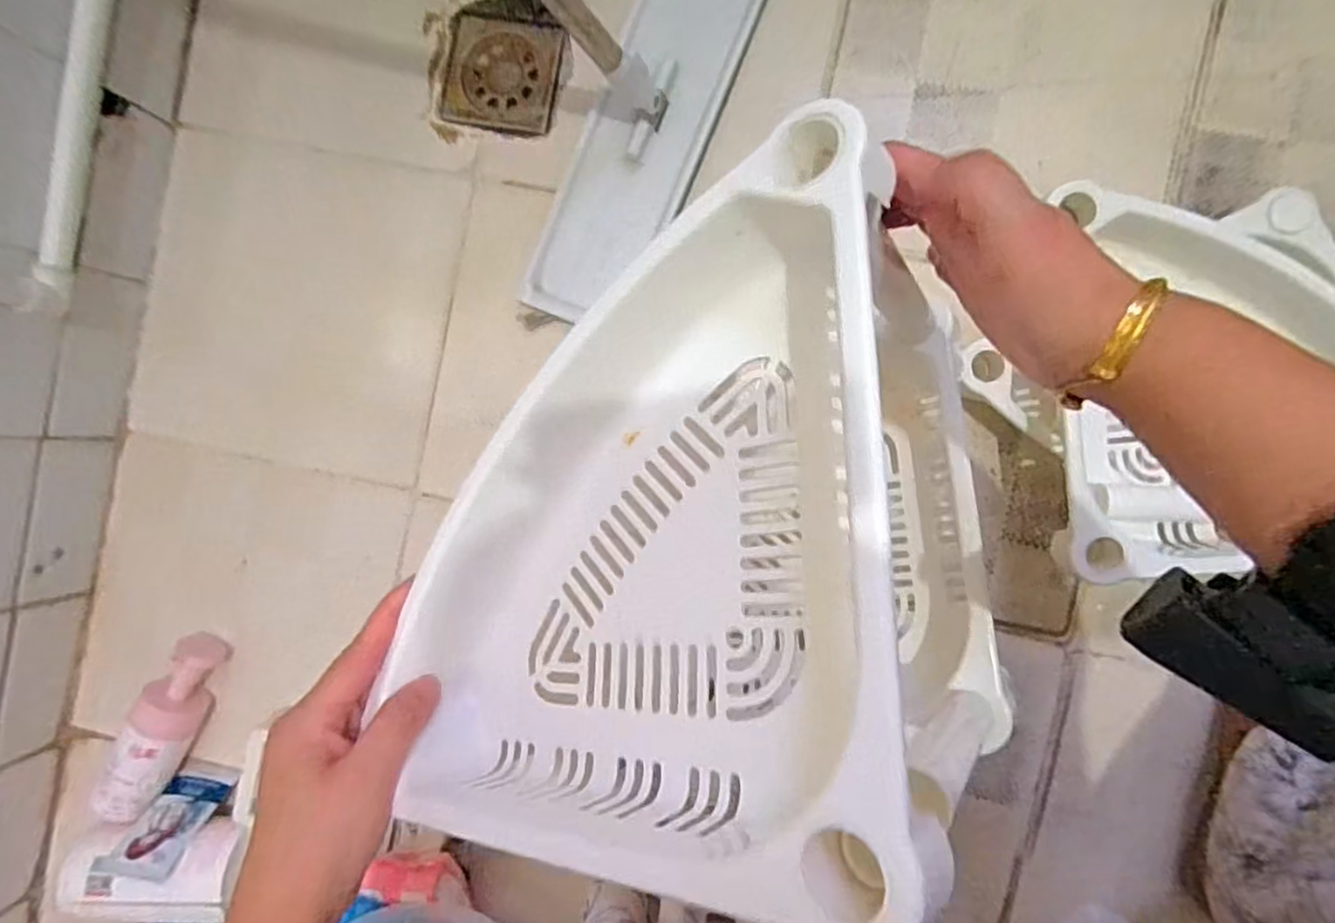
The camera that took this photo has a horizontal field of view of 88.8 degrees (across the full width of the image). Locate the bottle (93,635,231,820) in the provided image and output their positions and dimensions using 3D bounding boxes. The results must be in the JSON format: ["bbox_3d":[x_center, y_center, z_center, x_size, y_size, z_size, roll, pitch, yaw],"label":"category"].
[{"bbox_3d":[-0.463,0.236,0.629,0.046,0.061,0.168,20,92,5],"label":"bottle"}]

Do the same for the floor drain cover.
[{"bbox_3d":[-0.152,-0.359,0.631,0.105,0.006,0.101,10,91,6],"label":"floor drain cover"}]

